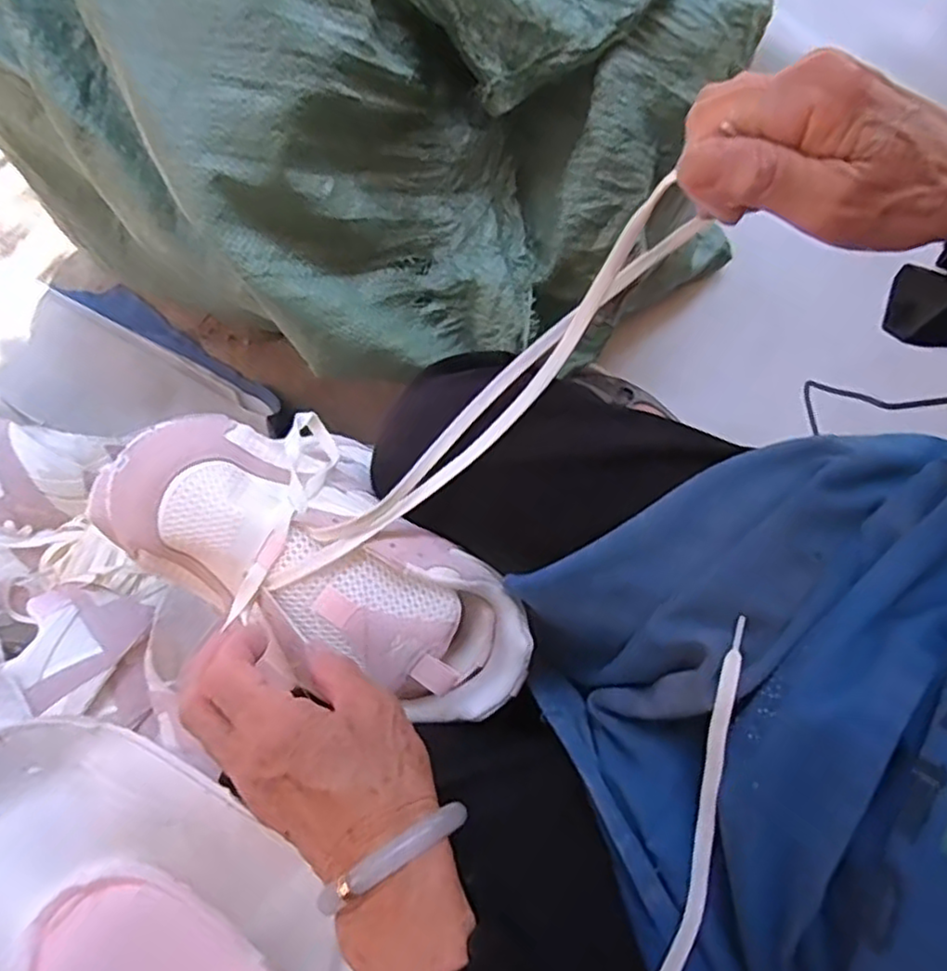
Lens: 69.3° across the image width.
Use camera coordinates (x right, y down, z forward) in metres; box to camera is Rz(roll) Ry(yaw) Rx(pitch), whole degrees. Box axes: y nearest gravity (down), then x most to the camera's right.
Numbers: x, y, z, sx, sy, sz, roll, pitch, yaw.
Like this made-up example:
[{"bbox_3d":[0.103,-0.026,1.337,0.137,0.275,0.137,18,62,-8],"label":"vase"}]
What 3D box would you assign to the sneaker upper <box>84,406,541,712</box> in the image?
[{"bbox_3d":[-0.078,0.037,0.396,0.239,0.089,0.119,32,78,-7],"label":"sneaker upper"}]

